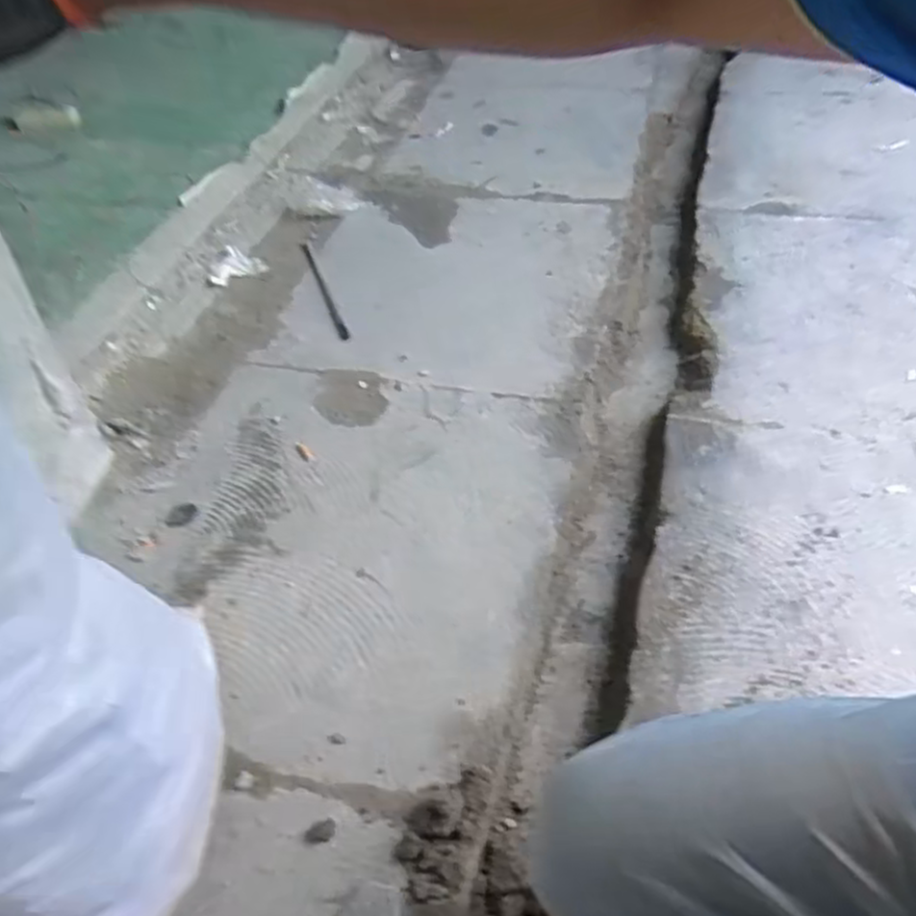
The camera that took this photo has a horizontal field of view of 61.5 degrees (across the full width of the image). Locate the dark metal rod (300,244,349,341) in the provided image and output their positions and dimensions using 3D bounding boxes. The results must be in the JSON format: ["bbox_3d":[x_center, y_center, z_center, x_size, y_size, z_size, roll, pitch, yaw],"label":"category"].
[{"bbox_3d":[-0.240,-0.299,1.361,0.016,0.012,0.323,-17,46,-12],"label":"dark metal rod"}]

